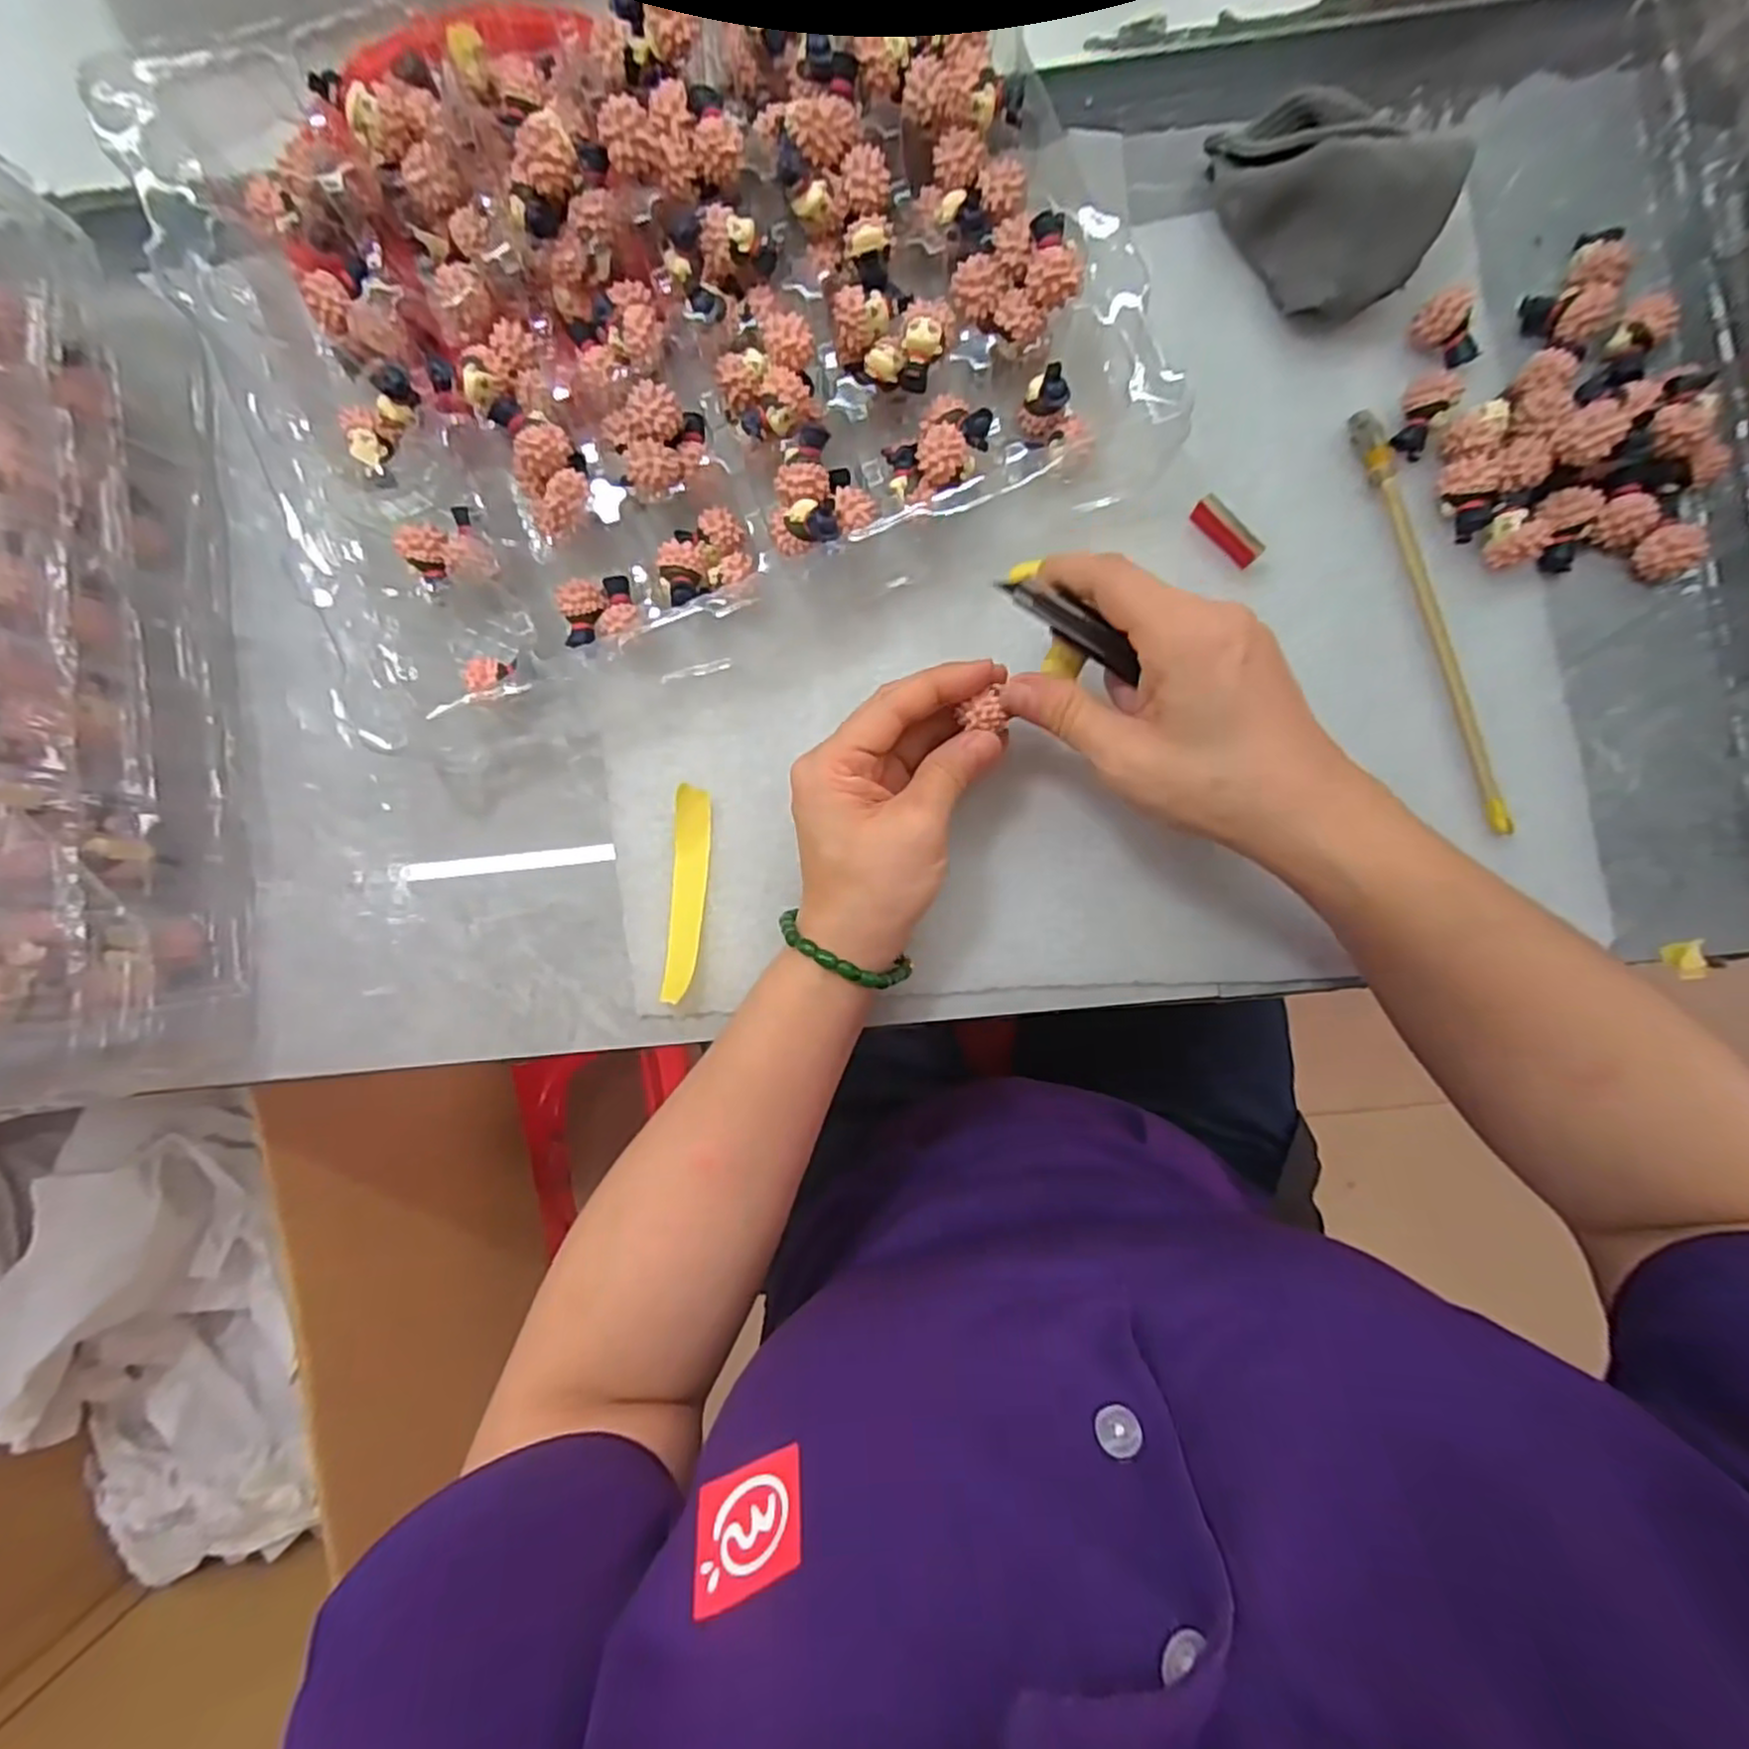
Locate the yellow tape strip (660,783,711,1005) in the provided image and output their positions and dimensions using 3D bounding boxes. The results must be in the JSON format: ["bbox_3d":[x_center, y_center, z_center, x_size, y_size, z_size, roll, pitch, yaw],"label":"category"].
[{"bbox_3d":[-0.081,0.008,0.325,0.015,0.012,0.090,4,88,3],"label":"yellow tape strip"}]

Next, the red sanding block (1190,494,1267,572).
[{"bbox_3d":[0.150,-0.146,0.320,0.034,0.015,0.008,44,91,3],"label":"red sanding block"}]

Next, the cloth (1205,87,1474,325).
[{"bbox_3d":[0.184,-0.283,0.307,0.100,0.041,0.083,36,90,3],"label":"cloth"}]

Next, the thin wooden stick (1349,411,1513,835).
[{"bbox_3d":[0.233,-0.106,0.312,0.012,0.009,0.182,-18,87,2],"label":"thin wooden stick"}]

